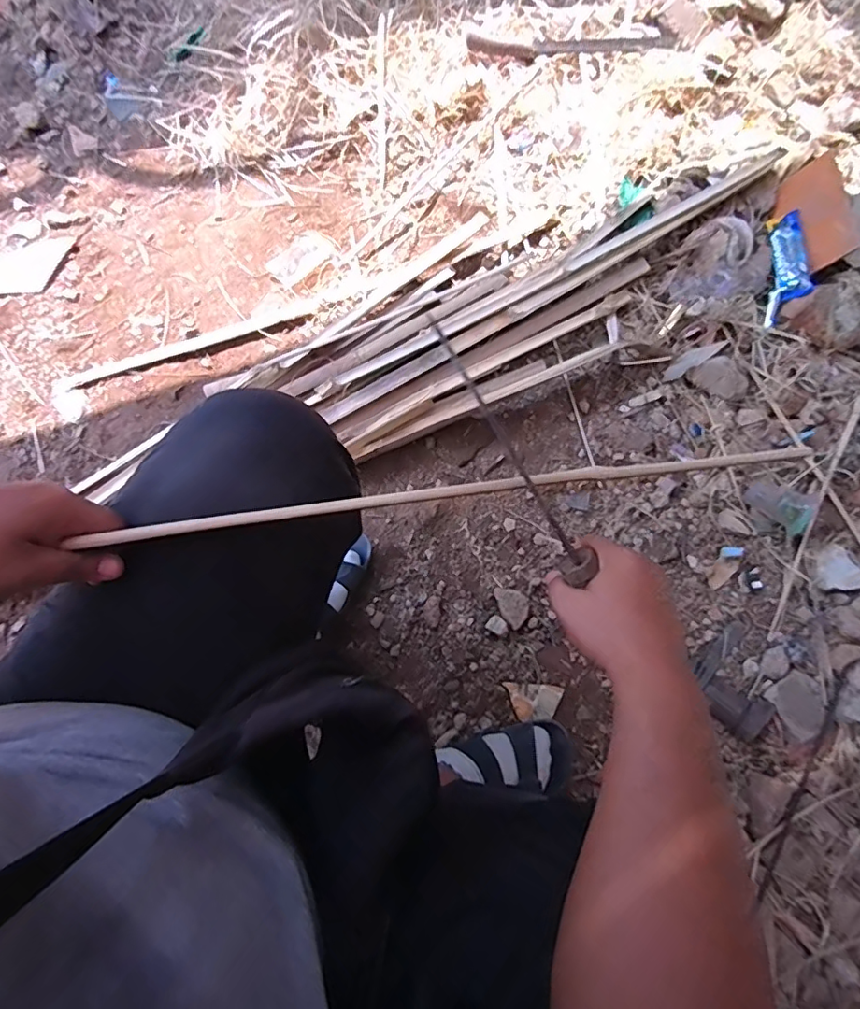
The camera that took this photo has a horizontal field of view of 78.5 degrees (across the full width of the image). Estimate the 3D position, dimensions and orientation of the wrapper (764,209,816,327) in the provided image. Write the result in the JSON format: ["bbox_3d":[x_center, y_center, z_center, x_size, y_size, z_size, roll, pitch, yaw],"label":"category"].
[{"bbox_3d":[0.590,-0.397,0.873,0.051,0.039,0.208,7,74,2],"label":"wrapper"}]

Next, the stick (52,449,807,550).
[{"bbox_3d":[0.043,-0.012,0.418,0.572,0.014,0.015,-7,77,-10],"label":"stick"}]

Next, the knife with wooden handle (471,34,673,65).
[{"bbox_3d":[0.269,-0.877,1.005,0.387,0.020,0.064,-1,73,-1],"label":"knife with wooden handle"}]

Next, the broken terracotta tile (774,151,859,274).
[{"bbox_3d":[0.639,-0.488,0.877,0.092,0.014,0.223,-12,65,40],"label":"broken terracotta tile"}]

